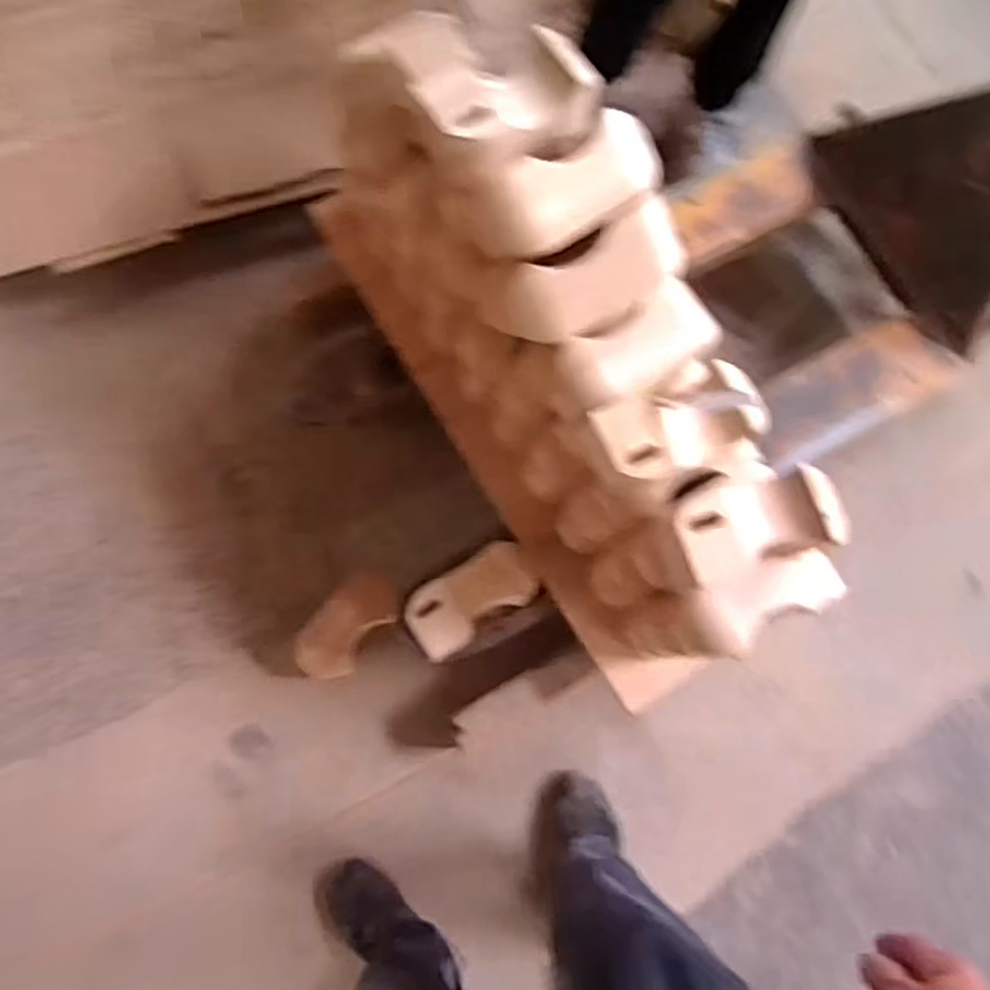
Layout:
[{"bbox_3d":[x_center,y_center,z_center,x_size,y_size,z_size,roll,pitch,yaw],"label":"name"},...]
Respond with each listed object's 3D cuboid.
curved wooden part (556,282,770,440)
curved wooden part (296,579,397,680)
[{"bbox_3d":[0.159,-0.161,0.807,0.180,0.033,0.090,-30,82,-11],"label":"curved wooden part"},{"bbox_3d":[-0.239,0.216,1.183,0.096,0.024,0.181,42,77,5],"label":"curved wooden part"}]

